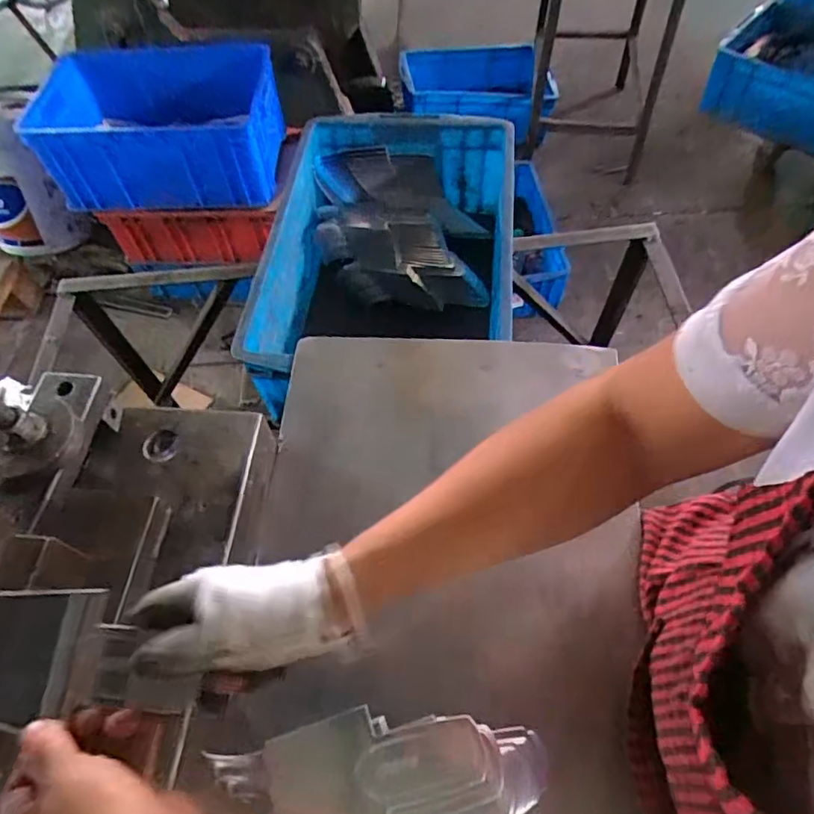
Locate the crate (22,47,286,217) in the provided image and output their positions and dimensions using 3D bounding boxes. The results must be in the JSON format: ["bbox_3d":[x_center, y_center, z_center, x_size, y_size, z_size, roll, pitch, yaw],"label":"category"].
[{"bbox_3d":[-0.576,-0.698,1.382,0.537,0.243,0.421,0,59,3],"label":"crate"}]

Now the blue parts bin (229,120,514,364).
[{"bbox_3d":[-0.018,-0.190,0.783,0.322,0.182,0.438,2,60,4],"label":"blue parts bin"}]

